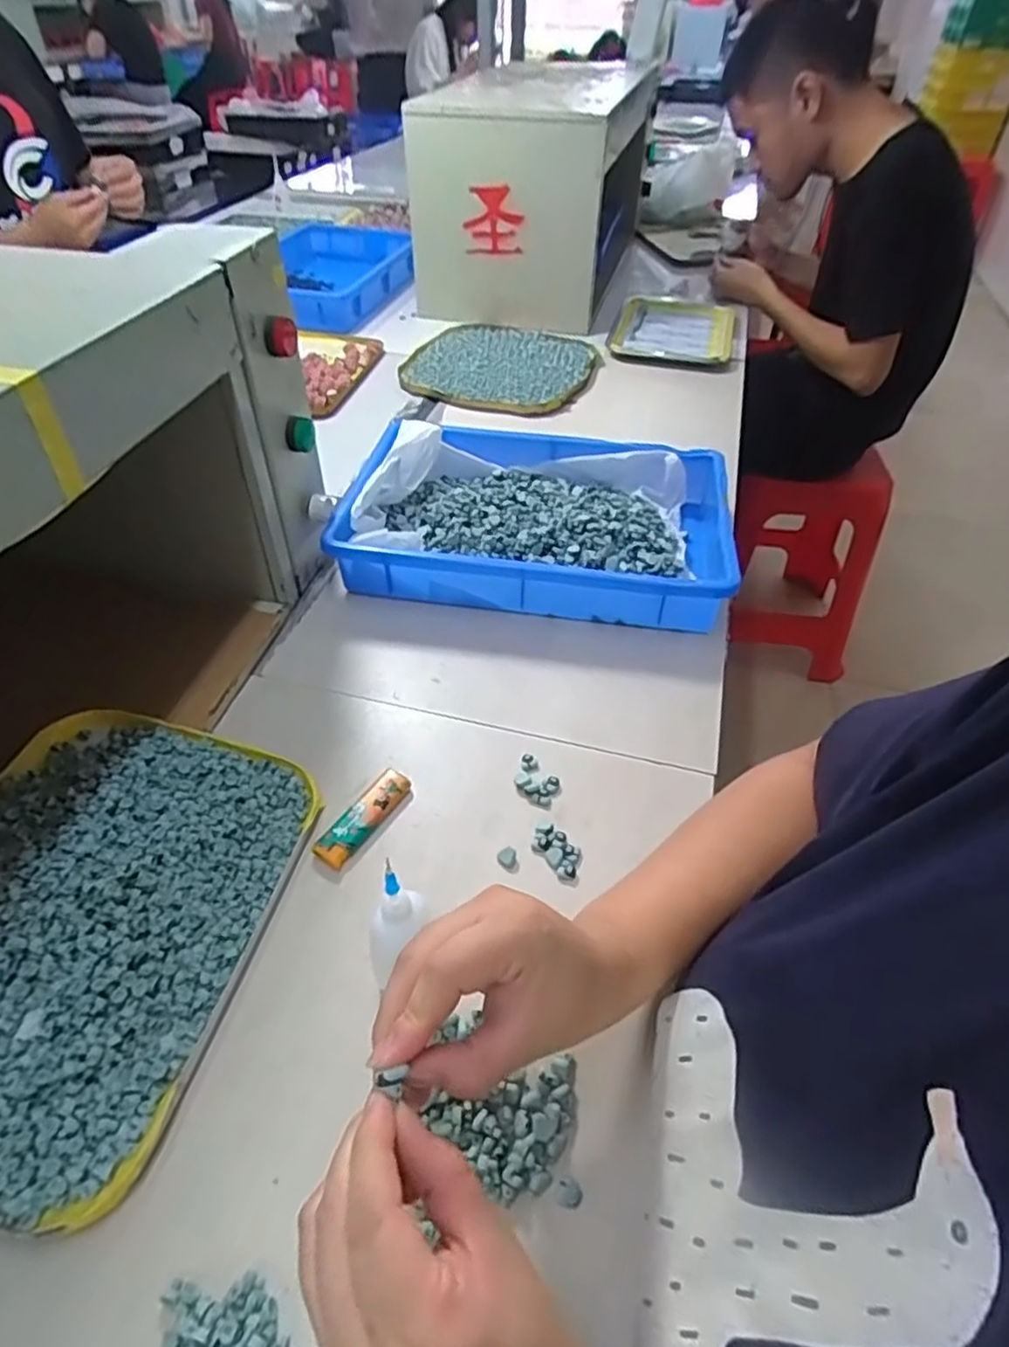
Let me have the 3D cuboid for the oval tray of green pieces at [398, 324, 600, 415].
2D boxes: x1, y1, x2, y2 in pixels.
[{"bbox_3d":[-0.004,-0.450,0.994,0.251,0.017,0.249,17,46,10],"label":"oval tray of green pieces"}]

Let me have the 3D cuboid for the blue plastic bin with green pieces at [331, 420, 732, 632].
[{"bbox_3d":[0.035,-0.153,0.677,0.350,0.068,0.235,10,45,4],"label":"blue plastic bin with green pieces"}]

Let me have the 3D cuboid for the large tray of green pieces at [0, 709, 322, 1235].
[{"bbox_3d":[-0.249,0.138,0.405,0.204,0.028,0.271,12,46,6],"label":"large tray of green pieces"}]

